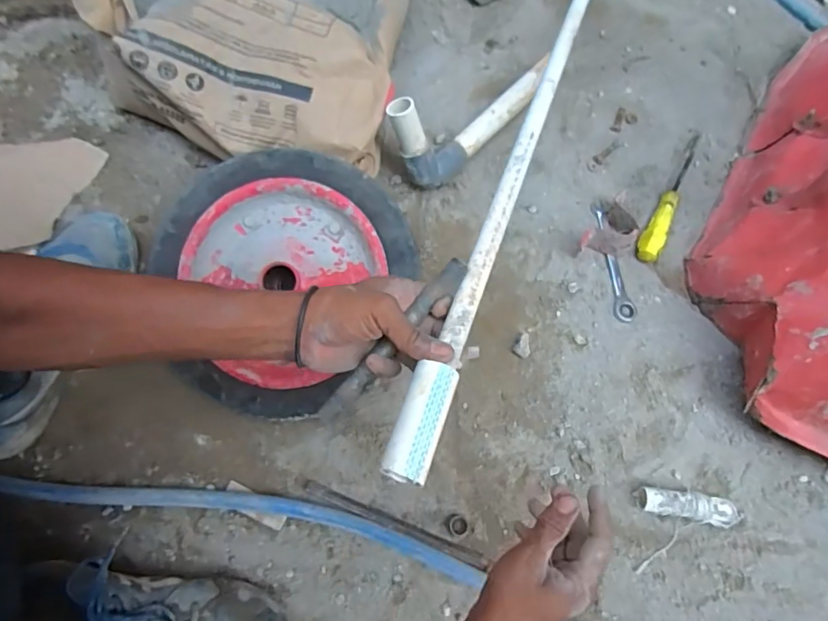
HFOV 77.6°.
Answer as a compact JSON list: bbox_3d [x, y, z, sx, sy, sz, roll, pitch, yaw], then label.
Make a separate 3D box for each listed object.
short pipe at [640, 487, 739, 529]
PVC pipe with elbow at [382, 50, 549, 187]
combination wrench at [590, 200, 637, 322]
[{"bbox_3d":[0.309,0.219,0.577,0.108,0.026,0.030,12,74,2],"label":"short pipe"},{"bbox_3d":[0.081,-0.269,0.660,0.262,0.122,0.074,-42,79,-12],"label":"PVC pipe with elbow"},{"bbox_3d":[0.259,-0.066,0.671,0.028,0.005,0.168,-7,74,-3],"label":"combination wrench"}]

